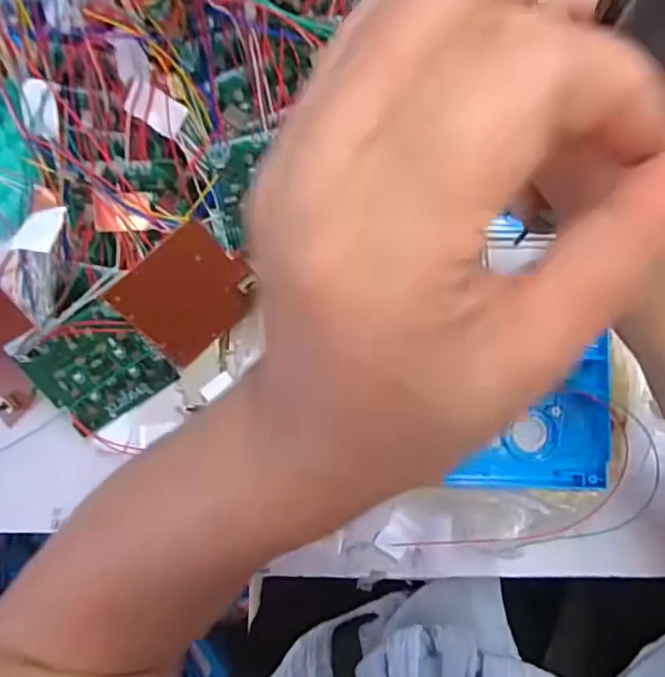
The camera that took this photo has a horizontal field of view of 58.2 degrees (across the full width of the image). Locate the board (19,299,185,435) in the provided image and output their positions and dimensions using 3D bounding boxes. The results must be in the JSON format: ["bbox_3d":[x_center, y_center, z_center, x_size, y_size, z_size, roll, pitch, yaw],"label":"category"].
[{"bbox_3d":[-0.143,0.018,0.368,0.069,0.007,0.067,-34,112,-5],"label":"board"}]

